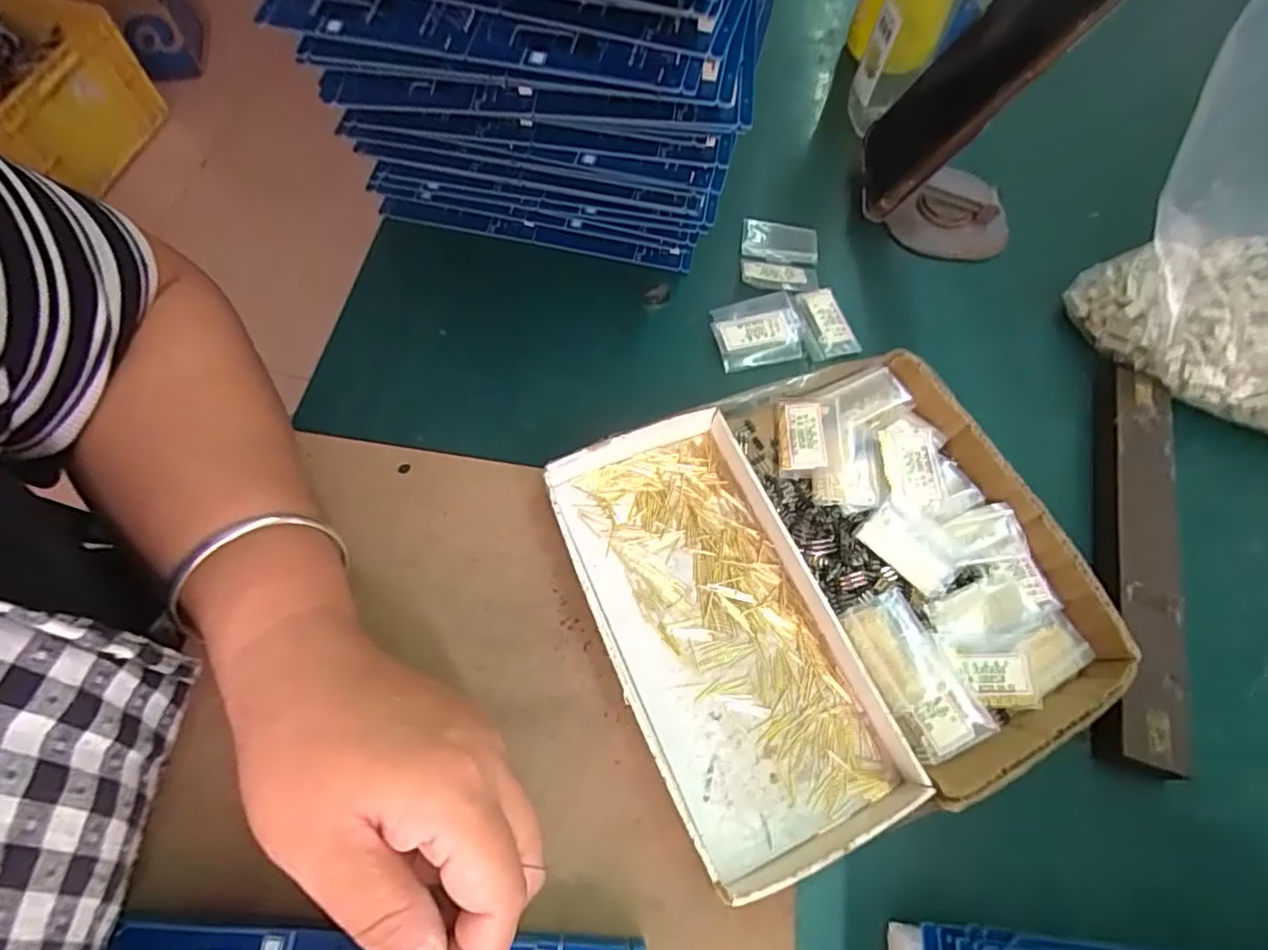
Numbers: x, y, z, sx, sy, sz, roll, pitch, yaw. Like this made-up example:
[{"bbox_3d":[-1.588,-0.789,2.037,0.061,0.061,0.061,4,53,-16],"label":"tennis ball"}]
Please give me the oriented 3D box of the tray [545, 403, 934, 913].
[{"bbox_3d":[0.036,0.065,0.271,0.095,0.024,0.188,-21,68,-13],"label":"tray"}]

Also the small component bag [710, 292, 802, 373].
[{"bbox_3d":[0.070,-0.084,0.352,0.050,0.009,0.044,-10,66,-9],"label":"small component bag"}]

